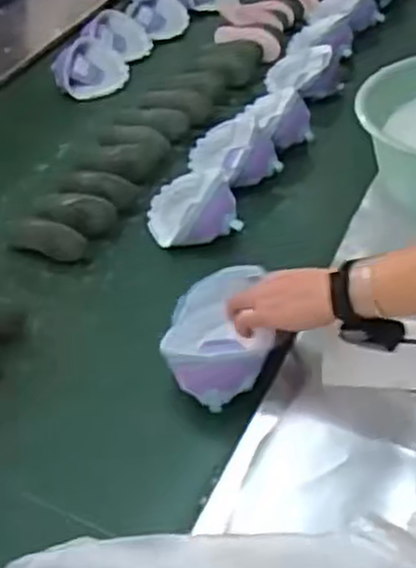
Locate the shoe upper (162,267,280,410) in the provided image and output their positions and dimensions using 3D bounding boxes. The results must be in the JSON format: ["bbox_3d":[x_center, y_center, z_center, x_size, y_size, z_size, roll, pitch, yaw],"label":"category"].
[{"bbox_3d":[0.011,0.053,0.950,0.134,0.061,0.235,-5,42,2],"label":"shoe upper"}]

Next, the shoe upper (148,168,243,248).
[{"bbox_3d":[-0.030,-0.121,1.141,0.127,0.073,0.147,-14,42,-9],"label":"shoe upper"}]

